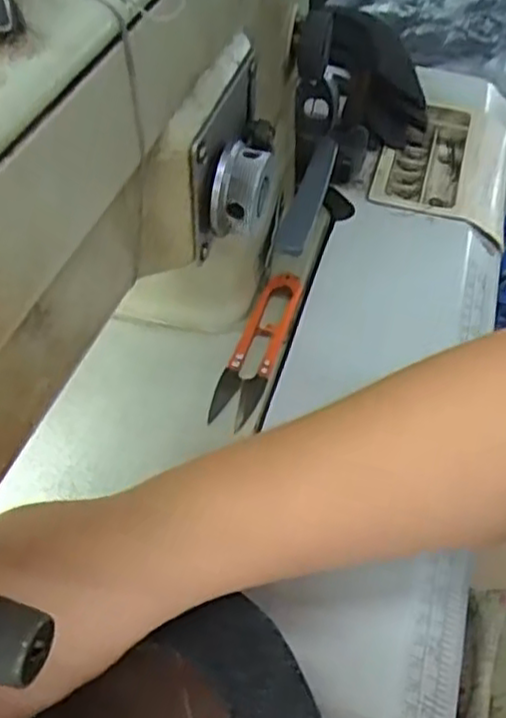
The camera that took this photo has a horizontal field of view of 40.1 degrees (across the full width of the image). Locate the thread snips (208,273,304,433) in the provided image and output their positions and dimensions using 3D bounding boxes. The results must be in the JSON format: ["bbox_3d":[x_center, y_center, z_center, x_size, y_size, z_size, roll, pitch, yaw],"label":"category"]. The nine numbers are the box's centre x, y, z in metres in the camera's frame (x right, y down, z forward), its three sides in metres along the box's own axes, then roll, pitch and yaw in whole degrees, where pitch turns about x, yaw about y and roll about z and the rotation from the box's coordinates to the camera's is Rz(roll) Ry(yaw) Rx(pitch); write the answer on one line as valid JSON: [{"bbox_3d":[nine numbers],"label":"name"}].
[{"bbox_3d":[0.004,-0.009,0.414,0.025,0.010,0.112,16,53,10],"label":"thread snips"}]

